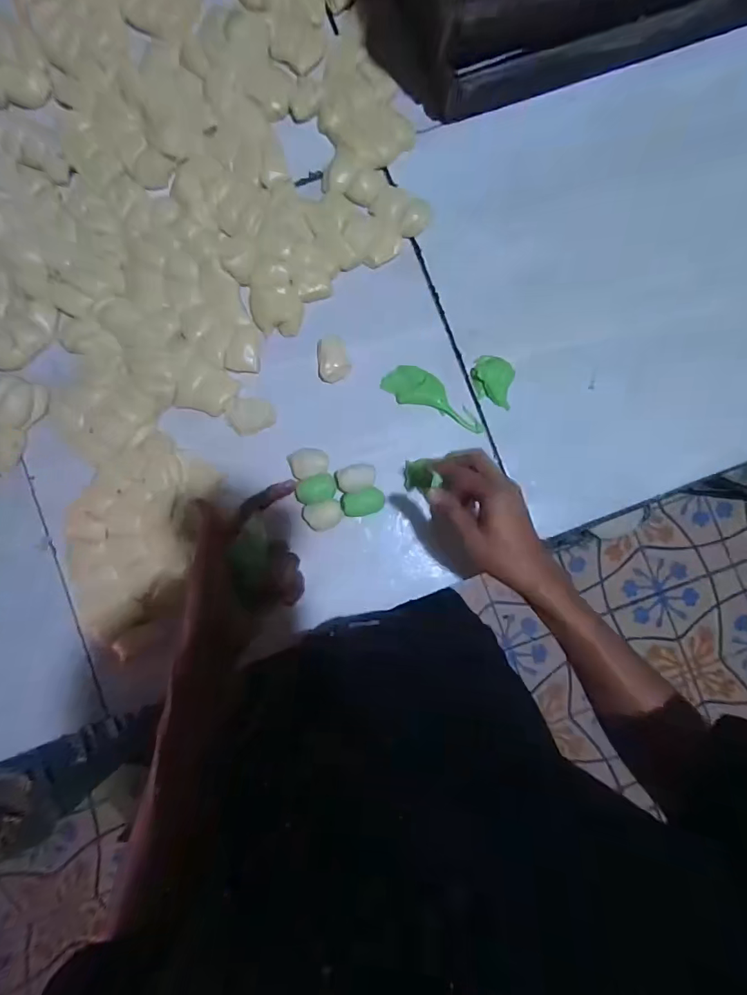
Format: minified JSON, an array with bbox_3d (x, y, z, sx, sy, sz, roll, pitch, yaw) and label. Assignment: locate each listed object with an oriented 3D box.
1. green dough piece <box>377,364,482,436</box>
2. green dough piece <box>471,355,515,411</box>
[{"bbox_3d":[0.071,-0.113,0.501,0.121,0.007,0.040,24,87,-1],"label":"green dough piece"},{"bbox_3d":[0.134,-0.132,0.502,0.050,0.013,0.049,18,87,-1],"label":"green dough piece"}]

